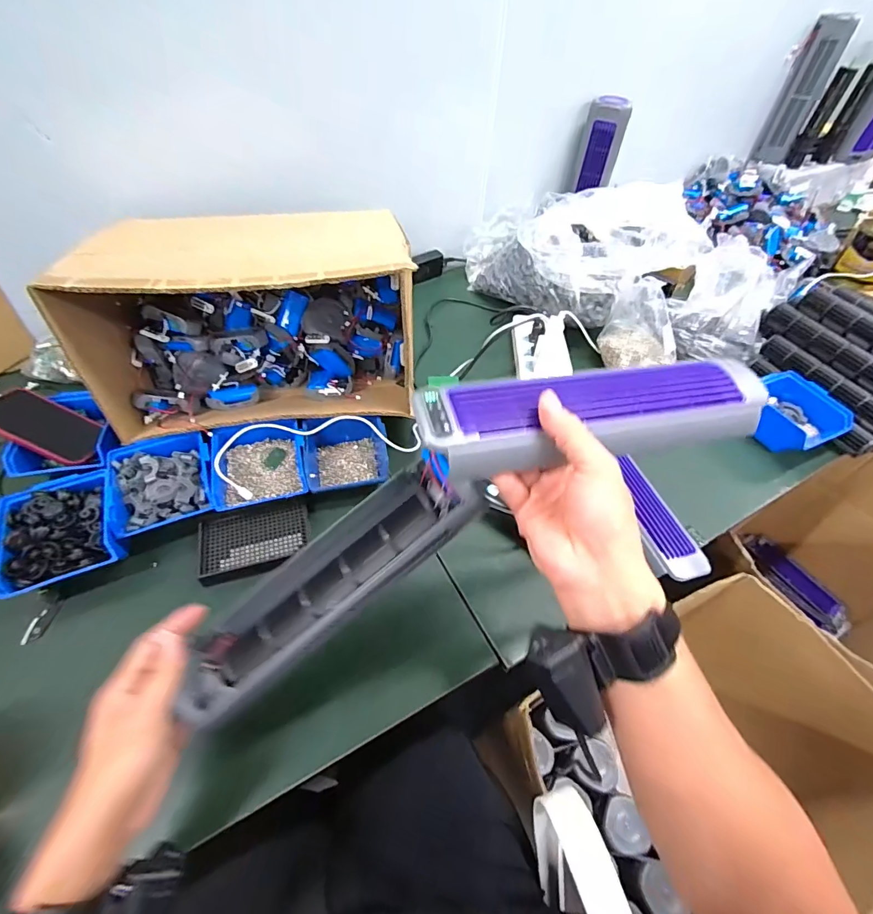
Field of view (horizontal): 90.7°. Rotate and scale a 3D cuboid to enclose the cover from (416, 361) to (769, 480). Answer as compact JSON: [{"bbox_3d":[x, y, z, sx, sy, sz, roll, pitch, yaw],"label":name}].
[{"bbox_3d":[0.131,-0.034,0.346,0.296,0.047,0.059,-6,51,-13],"label":"cover"}]

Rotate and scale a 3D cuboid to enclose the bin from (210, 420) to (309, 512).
[{"bbox_3d":[-0.242,0.012,0.600,0.119,0.058,0.126,-12,53,-12],"label":"bin"}]

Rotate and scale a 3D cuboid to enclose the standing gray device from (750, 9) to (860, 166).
[{"bbox_3d":[0.986,-0.981,1.177,0.100,0.300,0.052,26,54,17],"label":"standing gray device"}]

